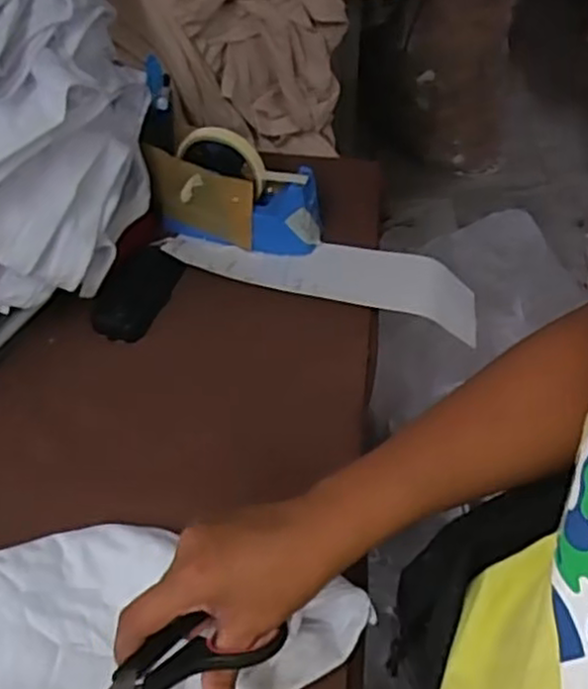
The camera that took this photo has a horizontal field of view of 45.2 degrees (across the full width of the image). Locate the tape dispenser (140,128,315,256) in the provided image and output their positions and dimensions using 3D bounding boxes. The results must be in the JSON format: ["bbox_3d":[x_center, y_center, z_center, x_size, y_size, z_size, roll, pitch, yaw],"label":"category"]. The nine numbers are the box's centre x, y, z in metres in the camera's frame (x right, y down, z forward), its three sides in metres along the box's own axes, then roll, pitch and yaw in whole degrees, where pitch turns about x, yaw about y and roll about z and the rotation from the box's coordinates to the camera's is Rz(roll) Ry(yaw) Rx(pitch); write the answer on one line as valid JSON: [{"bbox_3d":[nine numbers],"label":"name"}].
[{"bbox_3d":[-0.058,-0.148,0.697,0.169,0.101,0.047,8,50,8],"label":"tape dispenser"}]

